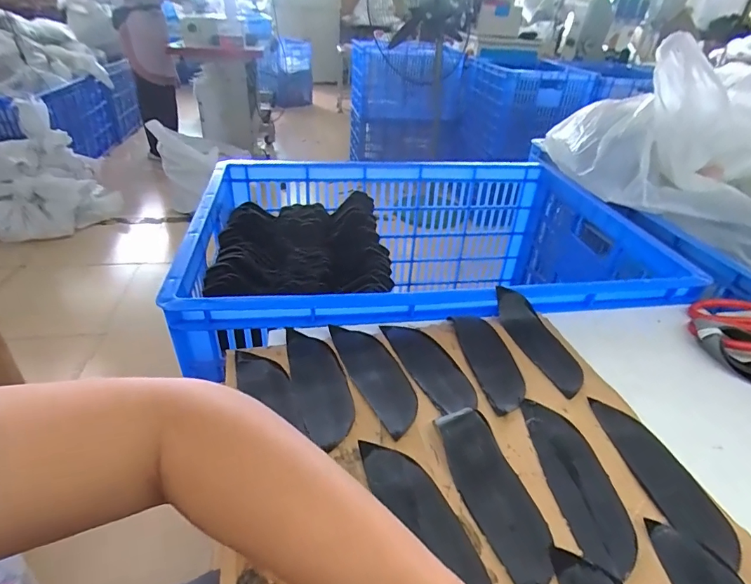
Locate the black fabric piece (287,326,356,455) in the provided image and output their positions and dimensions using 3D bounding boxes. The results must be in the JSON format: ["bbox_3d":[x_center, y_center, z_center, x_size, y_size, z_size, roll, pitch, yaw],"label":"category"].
[{"bbox_3d":[-0.053,0.081,0.413,0.047,0.004,0.148,-8,36,-16],"label":"black fabric piece"}]

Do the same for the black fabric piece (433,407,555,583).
[{"bbox_3d":[0.088,0.143,0.323,0.045,0.017,0.132,-11,37,-20],"label":"black fabric piece"}]

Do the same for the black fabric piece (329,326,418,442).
[{"bbox_3d":[0.000,0.076,0.424,0.049,0.004,0.144,-10,37,-19],"label":"black fabric piece"}]

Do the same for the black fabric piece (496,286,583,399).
[{"bbox_3d":[0.175,0.051,0.463,0.051,0.033,0.139,-5,35,-13],"label":"black fabric piece"}]

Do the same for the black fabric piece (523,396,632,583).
[{"bbox_3d":[0.156,0.142,0.344,0.048,0.005,0.138,0,34,-5],"label":"black fabric piece"}]

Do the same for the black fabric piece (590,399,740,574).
[{"bbox_3d":[0.226,0.142,0.350,0.051,0.004,0.137,5,31,-9],"label":"black fabric piece"}]

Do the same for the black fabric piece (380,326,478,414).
[{"bbox_3d":[0.052,0.068,0.441,0.049,0.004,0.132,-11,37,-21],"label":"black fabric piece"}]

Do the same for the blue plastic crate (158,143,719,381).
[{"bbox_3d":[0.093,-0.028,0.768,0.748,0.257,0.499,-5,35,-13],"label":"blue plastic crate"}]

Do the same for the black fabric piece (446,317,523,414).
[{"bbox_3d":[0.118,0.068,0.459,0.044,0.004,0.141,-11,37,-5],"label":"black fabric piece"}]

